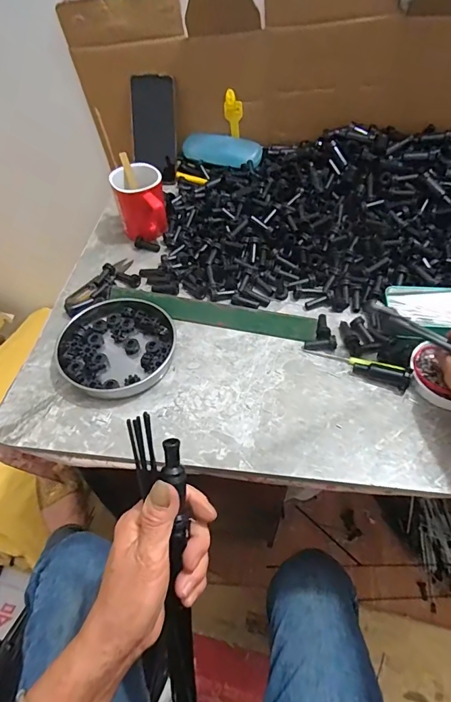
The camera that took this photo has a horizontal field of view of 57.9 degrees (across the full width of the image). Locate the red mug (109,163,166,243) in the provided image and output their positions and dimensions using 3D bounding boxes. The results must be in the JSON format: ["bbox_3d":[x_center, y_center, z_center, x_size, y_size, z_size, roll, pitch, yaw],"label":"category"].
[{"bbox_3d":[-0.126,-0.216,0.611,0.072,0.083,0.107,-13,53,-9],"label":"red mug"}]

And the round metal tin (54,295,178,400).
[{"bbox_3d":[-0.130,-0.006,0.494,0.137,0.025,0.141,-1,52,1],"label":"round metal tin"}]

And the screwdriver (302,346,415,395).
[{"bbox_3d":[0.150,0.015,0.470,0.120,0.021,0.025,18,55,16],"label":"screwdriver"}]

